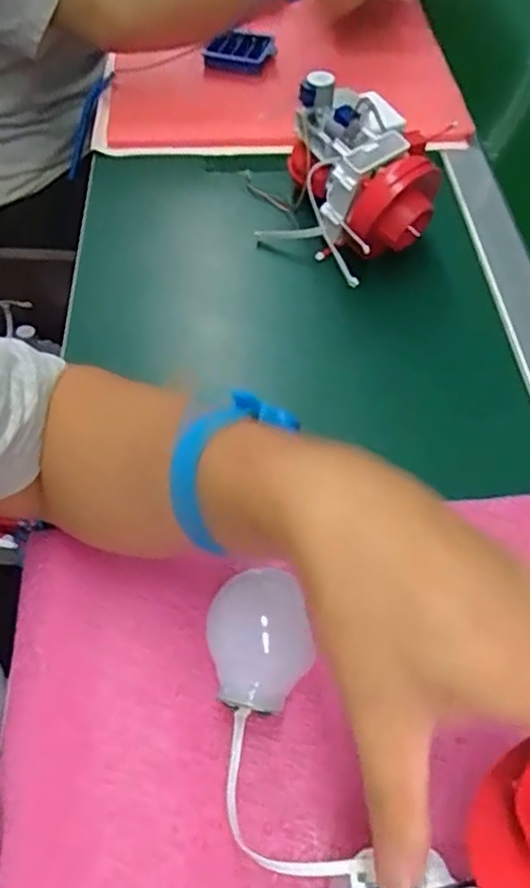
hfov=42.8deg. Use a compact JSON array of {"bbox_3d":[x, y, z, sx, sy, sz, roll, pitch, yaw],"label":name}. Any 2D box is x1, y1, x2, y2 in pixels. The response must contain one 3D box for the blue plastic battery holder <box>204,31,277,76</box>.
[{"bbox_3d":[-0.026,-0.413,0.715,0.068,0.018,0.064,18,55,10],"label":"blue plastic battery holder"}]

